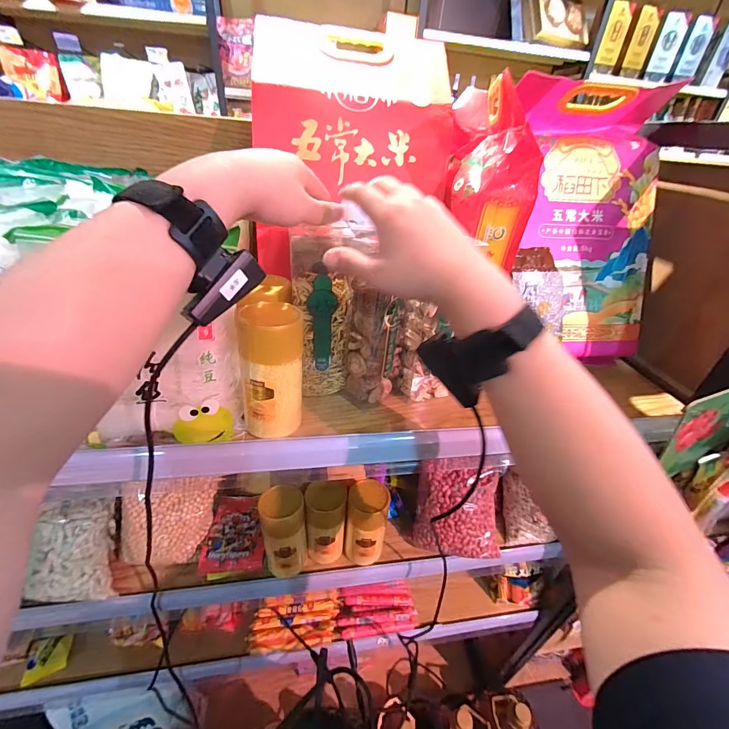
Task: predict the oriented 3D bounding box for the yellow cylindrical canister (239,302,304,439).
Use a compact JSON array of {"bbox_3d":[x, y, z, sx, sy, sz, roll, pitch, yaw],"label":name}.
[{"bbox_3d":[-0.097,0.008,0.370,0.062,0.133,0.059,-4,35,-13],"label":"yellow cylindrical canister"}]

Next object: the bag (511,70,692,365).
[{"bbox_3d":[0.308,-0.195,0.503,0.237,0.377,0.070,-1,6,-15],"label":"bag"}]

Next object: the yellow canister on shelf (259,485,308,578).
[{"bbox_3d":[-0.119,0.251,0.524,0.063,0.145,0.064,-9,36,-20],"label":"yellow canister on shelf"}]

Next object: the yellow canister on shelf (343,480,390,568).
[{"bbox_3d":[0.004,0.251,0.553,0.066,0.143,0.059,4,34,-1],"label":"yellow canister on shelf"}]

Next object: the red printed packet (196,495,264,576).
[{"bbox_3d":[-0.205,0.270,0.569,0.092,0.029,0.128,1,34,-5],"label":"red printed packet"}]

